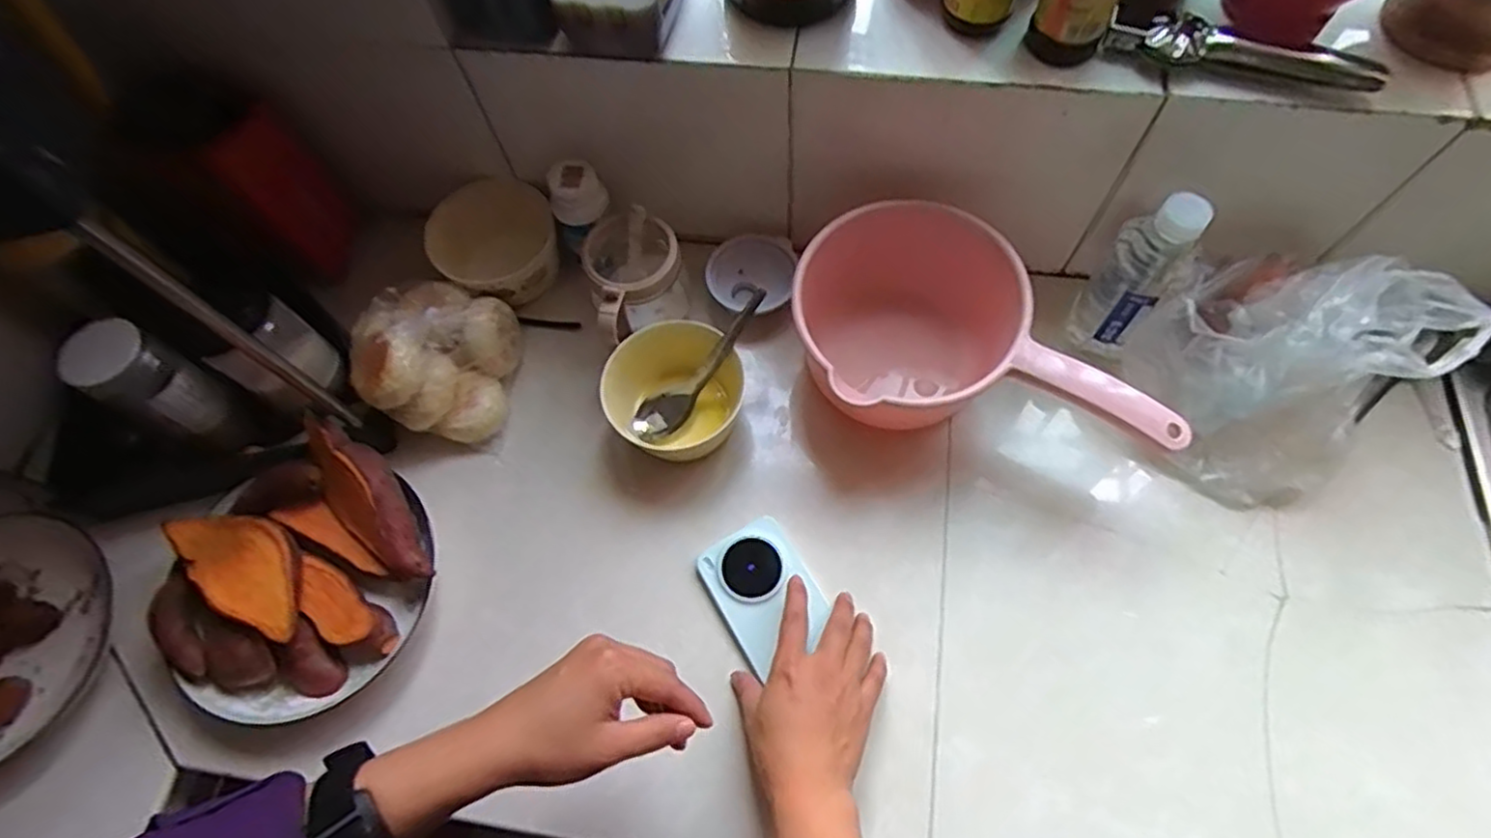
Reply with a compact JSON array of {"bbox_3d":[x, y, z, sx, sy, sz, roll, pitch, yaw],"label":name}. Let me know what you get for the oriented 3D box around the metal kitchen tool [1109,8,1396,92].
[{"bbox_3d":[0.305,-0.227,0.439,0.156,0.017,0.026,13,68,9],"label":"metal kitchen tool"}]

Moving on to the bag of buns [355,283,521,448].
[{"bbox_3d":[-0.244,-0.050,0.558,0.097,0.084,0.115,6,68,6],"label":"bag of buns"}]

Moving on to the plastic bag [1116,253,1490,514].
[{"bbox_3d":[0.393,-0.039,0.503,0.180,0.130,0.150,-22,68,-6],"label":"plastic bag"}]

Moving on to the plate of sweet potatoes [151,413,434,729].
[{"bbox_3d":[-0.315,0.109,0.500,0.162,0.065,0.180,40,75,18],"label":"plate of sweet potatoes"}]

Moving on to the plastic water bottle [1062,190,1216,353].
[{"bbox_3d":[0.289,-0.103,0.528,0.054,0.148,0.050,-1,67,3],"label":"plastic water bottle"}]

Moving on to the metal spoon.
[{"bbox_3d":[-0.035,-0.043,0.553,0.031,0.026,0.148,46,111,19],"label":"metal spoon"}]

